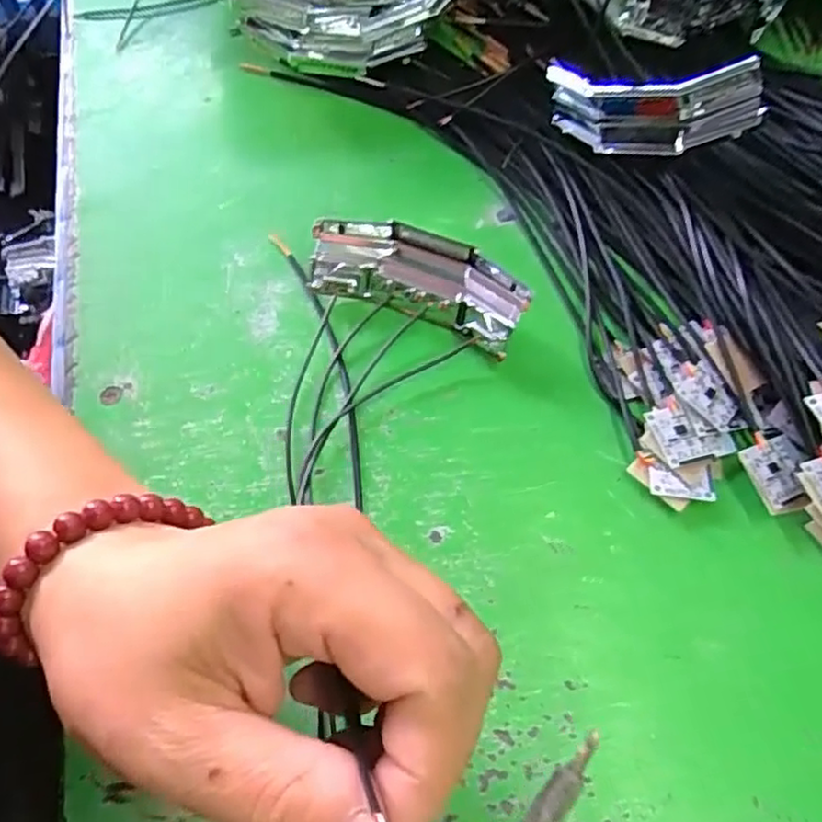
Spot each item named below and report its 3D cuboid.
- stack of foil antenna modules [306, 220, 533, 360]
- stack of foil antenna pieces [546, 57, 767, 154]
[{"bbox_3d":[0.004,-0.058,0.304,0.096,0.027,0.036,21,65,12],"label":"stack of foil antenna modules"},{"bbox_3d":[0.106,-0.138,0.313,0.094,0.035,0.016,18,61,34],"label":"stack of foil antenna pieces"}]

